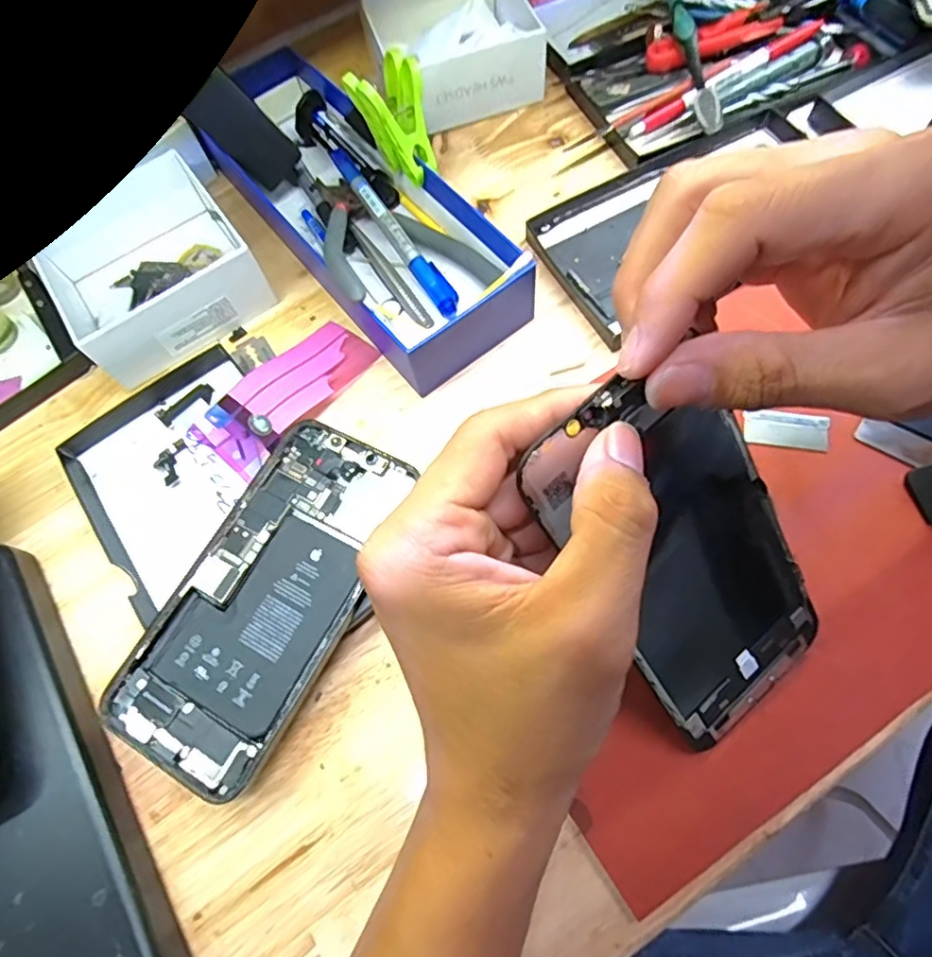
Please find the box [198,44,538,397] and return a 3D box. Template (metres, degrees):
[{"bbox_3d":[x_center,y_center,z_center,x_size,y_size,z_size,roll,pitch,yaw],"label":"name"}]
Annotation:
[{"bbox_3d":[-0.065,-0.164,0.353,0.097,0.045,0.253,-38,72,-13],"label":"box"}]

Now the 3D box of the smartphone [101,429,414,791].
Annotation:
[{"bbox_3d":[-0.088,0.049,0.265,0.076,0.004,0.159,24,72,15],"label":"smartphone"}]

